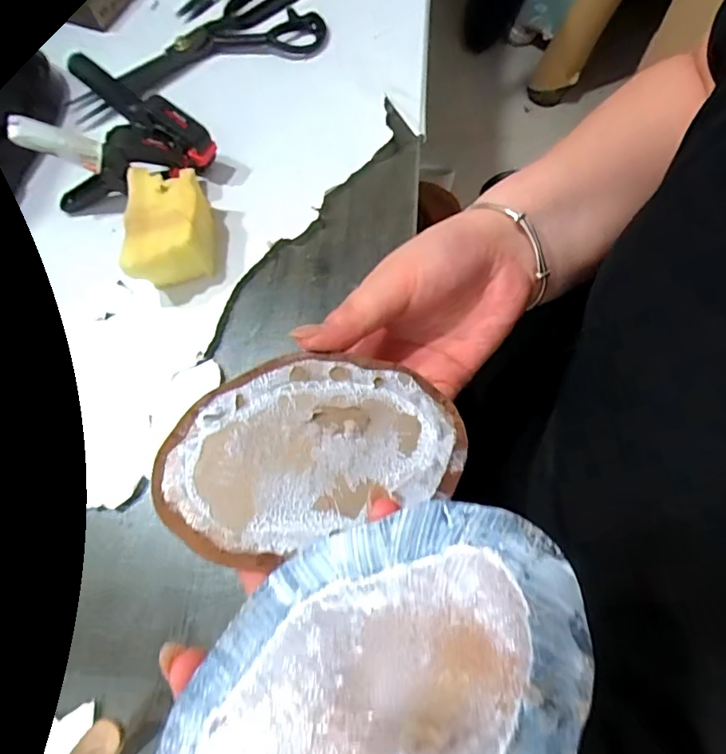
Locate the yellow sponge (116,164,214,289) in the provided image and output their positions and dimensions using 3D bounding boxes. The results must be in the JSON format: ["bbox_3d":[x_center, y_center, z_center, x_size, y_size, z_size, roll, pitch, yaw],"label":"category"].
[{"bbox_3d":[-0.138,-0.107,0.364,0.053,0.047,0.083,-6,69,2],"label":"yellow sponge"}]

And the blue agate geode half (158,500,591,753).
[{"bbox_3d":[0.005,0.090,0.136,0.124,0.015,0.090,-39,50,-20],"label":"blue agate geode half"}]

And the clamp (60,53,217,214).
[{"bbox_3d":[-0.184,-0.169,0.380,0.109,0.063,0.094,26,74,13],"label":"clamp"}]

